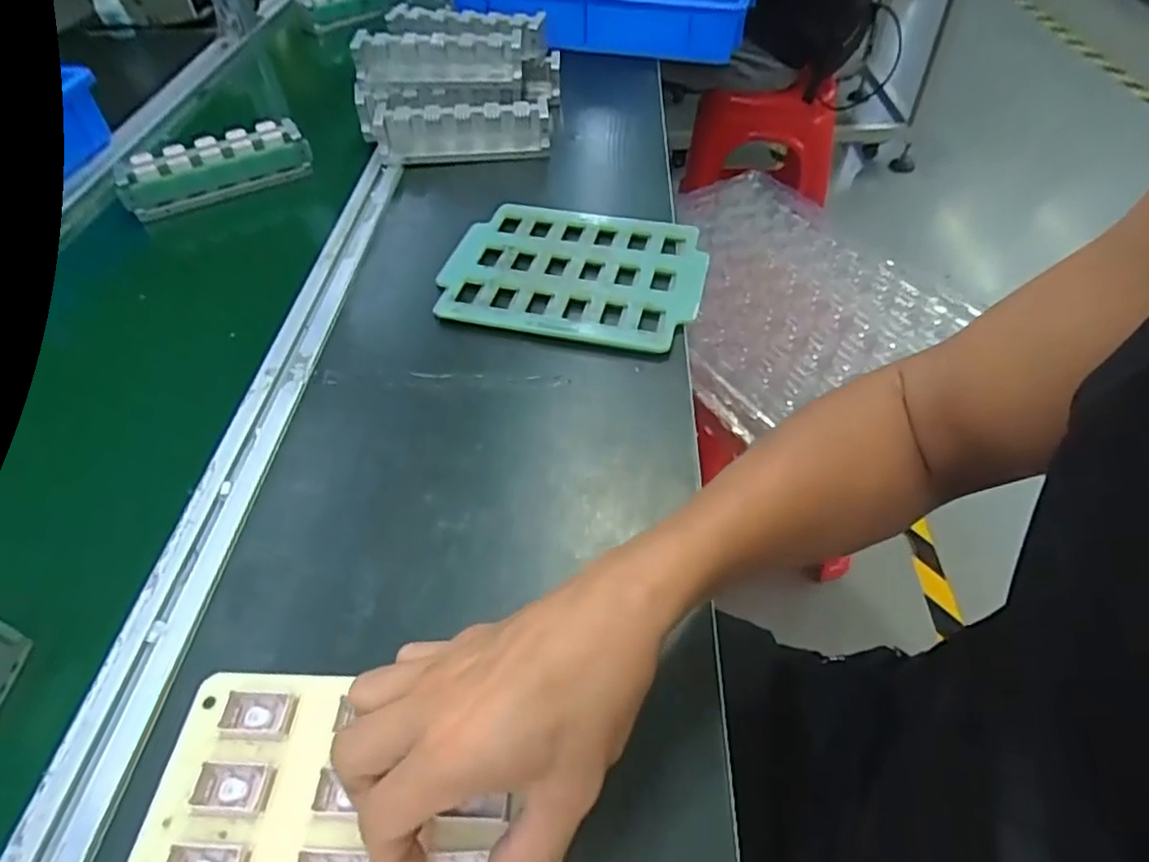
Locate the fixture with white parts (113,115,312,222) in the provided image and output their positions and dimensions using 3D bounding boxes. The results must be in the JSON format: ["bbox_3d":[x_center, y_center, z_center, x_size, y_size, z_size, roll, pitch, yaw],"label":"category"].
[{"bbox_3d":[-0.395,-0.289,0.718,0.190,0.060,0.053,-24,52,-18],"label":"fixture with white parts"}]

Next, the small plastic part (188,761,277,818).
[{"bbox_3d":[-0.155,0.162,0.294,0.033,0.010,0.021,4,49,6],"label":"small plastic part"}]

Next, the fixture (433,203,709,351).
[{"bbox_3d":[0.002,-0.144,0.573,0.221,0.018,0.171,10,50,12],"label":"fixture"}]

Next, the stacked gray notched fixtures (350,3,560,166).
[{"bbox_3d":[-0.138,-0.414,0.755,0.225,0.080,0.219,1,49,4],"label":"stacked gray notched fixtures"}]

